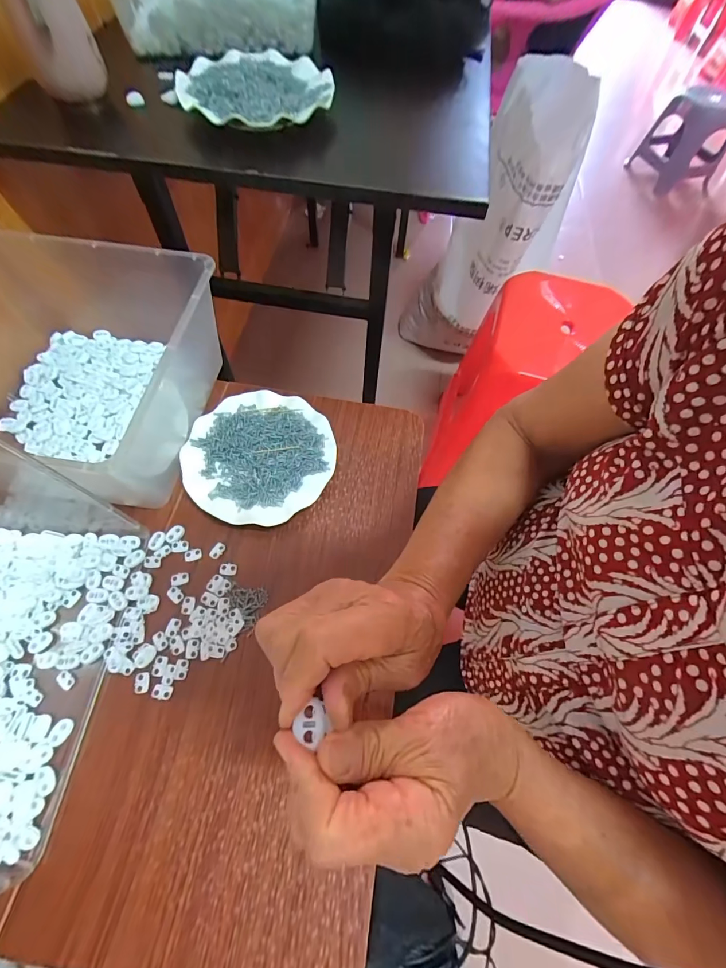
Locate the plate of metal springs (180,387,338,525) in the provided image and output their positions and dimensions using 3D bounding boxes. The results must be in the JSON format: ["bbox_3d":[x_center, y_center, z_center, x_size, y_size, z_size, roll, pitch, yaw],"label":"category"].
[{"bbox_3d":[-0.132,-0.038,0.492,0.181,0.017,0.178,1,63,-2],"label":"plate of metal springs"}]

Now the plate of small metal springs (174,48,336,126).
[{"bbox_3d":[-0.133,-0.489,0.475,0.180,0.017,0.178,-13,66,-9],"label":"plate of small metal springs"}]

